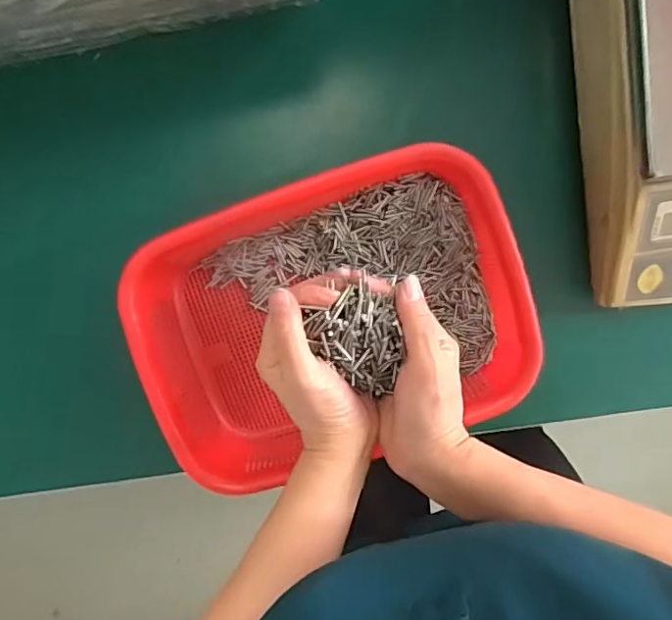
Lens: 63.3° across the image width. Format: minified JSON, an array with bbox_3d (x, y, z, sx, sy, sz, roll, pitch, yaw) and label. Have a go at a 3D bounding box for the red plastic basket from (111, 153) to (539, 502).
[{"bbox_3d":[-0.003,0.007,0.430,0.282,0.071,0.207,-18,98,4],"label":"red plastic basket"}]

